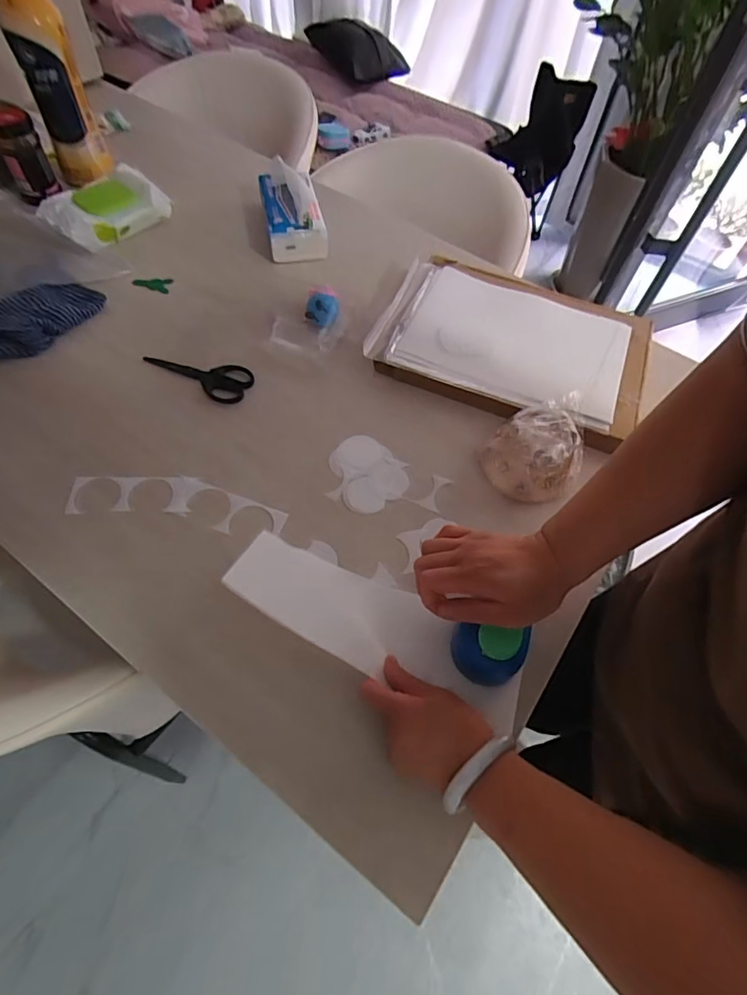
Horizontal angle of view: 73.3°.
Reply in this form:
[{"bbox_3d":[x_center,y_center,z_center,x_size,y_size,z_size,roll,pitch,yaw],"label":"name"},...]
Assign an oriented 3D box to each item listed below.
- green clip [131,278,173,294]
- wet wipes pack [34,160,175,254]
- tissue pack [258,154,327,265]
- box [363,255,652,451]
[{"bbox_3d":[-0.340,-0.327,0.769,0.057,0.004,0.030,6,61,1],"label":"green clip"},{"bbox_3d":[-0.428,-0.468,0.809,0.183,0.044,0.133,-39,68,-23],"label":"wet wipes pack"},{"bbox_3d":[-0.133,-0.476,0.819,0.090,0.093,0.175,-9,60,-9],"label":"tissue pack"},{"bbox_3d":[0.197,-0.221,0.712,0.365,0.037,0.258,21,60,9],"label":"box"}]

